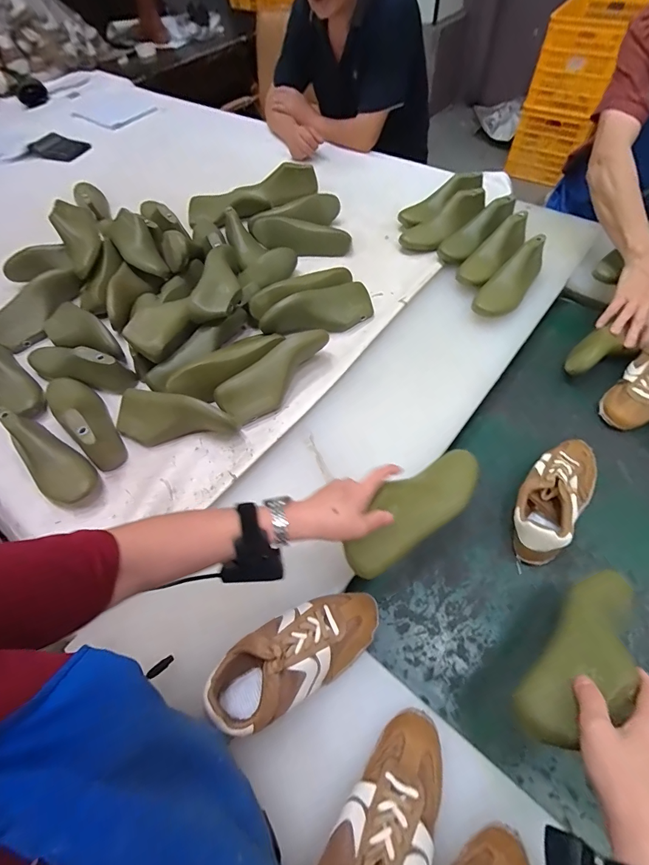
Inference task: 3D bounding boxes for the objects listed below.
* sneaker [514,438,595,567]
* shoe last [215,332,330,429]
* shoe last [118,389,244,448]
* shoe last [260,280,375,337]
[{"bbox_3d":[0.353,0.095,0.589,0.092,0.069,0.224,36,68,24],"label":"sneaker"},{"bbox_3d":[-0.077,-0.100,0.679,0.234,0.066,0.077,-33,61,-15],"label":"shoe last"},{"bbox_3d":[-0.254,-0.018,0.633,0.218,0.075,0.066,11,60,12],"label":"shoe last"},{"bbox_3d":[-0.010,-0.234,0.752,0.227,0.070,0.071,-24,59,-10],"label":"shoe last"}]

